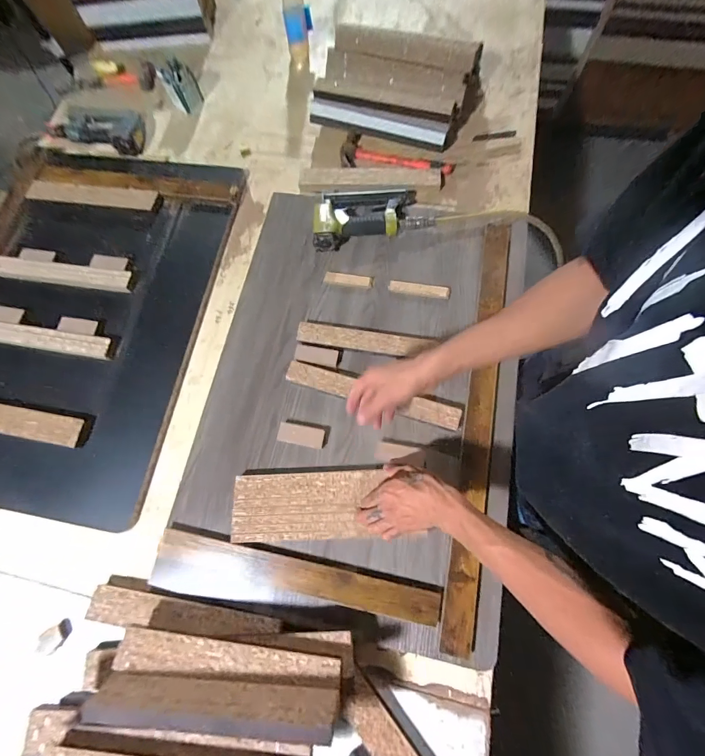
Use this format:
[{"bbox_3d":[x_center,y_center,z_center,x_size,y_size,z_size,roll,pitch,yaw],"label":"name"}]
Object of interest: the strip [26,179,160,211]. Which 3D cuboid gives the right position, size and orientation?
[{"bbox_3d":[-0.576,-0.409,0.783,0.291,0.025,0.038,4,73,5],"label":"strip"}]

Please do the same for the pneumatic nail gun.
[{"bbox_3d":[0.028,-0.337,0.713,0.210,0.053,0.137,-5,72,2],"label":"pneumatic nail gun"}]

